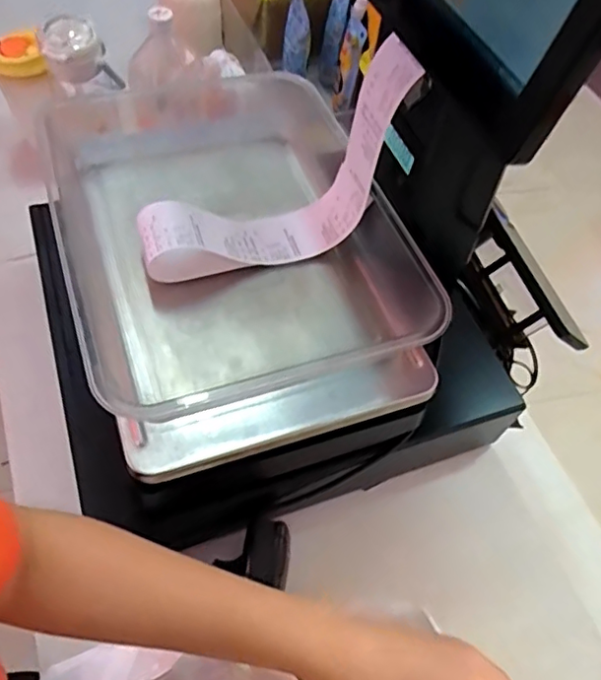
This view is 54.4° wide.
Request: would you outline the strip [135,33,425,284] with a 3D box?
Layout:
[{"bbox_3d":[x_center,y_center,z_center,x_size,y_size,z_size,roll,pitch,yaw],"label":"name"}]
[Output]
[{"bbox_3d":[-0.029,-0.140,0.481,0.213,0.175,0.058,-12,57,-14],"label":"strip"}]

